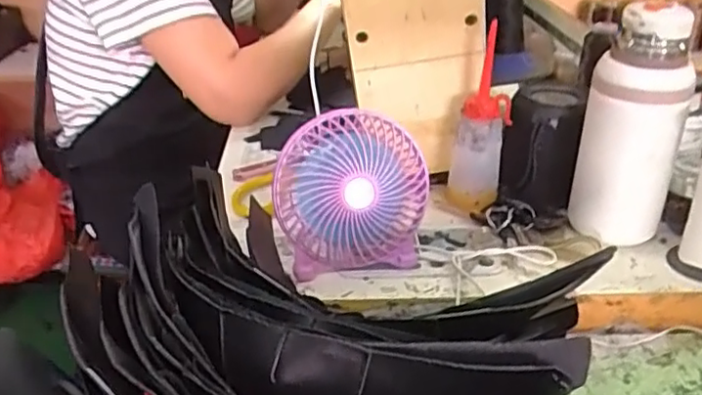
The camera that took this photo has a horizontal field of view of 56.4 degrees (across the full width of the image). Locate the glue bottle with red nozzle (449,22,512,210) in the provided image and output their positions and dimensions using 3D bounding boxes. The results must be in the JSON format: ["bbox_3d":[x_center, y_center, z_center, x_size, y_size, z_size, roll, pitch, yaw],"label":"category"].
[{"bbox_3d":[0.127,-0.069,0.643,0.053,0.159,0.053,9,29,15],"label":"glue bottle with red nozzle"}]

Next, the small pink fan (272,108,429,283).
[{"bbox_3d":[-0.001,-0.006,0.571,0.127,0.134,0.059,-8,5,-16],"label":"small pink fan"}]

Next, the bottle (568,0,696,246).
[{"bbox_3d":[0.247,-0.059,0.578,0.074,0.208,0.059,-3,28,-7],"label":"bottle"}]

